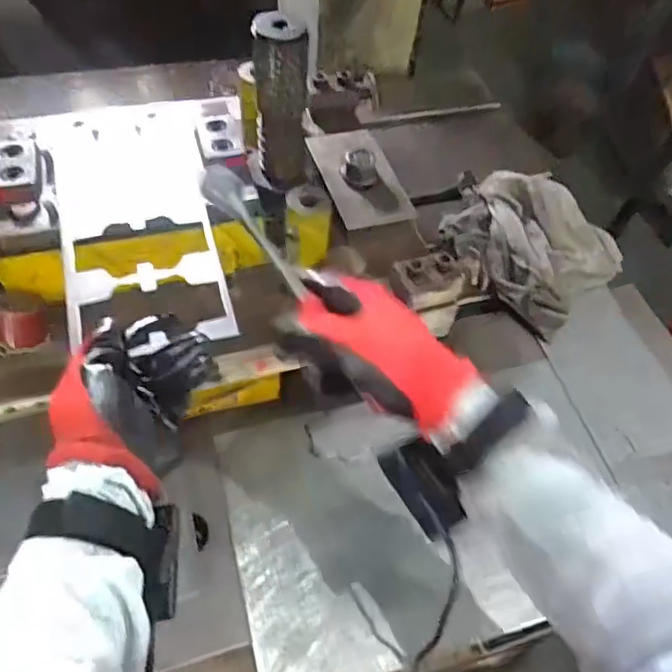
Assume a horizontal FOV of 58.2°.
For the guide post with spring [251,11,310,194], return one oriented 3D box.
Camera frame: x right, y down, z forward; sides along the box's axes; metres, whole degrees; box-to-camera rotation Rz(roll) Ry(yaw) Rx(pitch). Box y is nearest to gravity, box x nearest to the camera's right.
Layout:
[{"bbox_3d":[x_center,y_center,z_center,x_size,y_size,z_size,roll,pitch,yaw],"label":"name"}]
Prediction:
[{"bbox_3d":[-0.049,-0.205,0.553,0.046,0.154,0.040,-1,55,-5],"label":"guide post with spring"}]

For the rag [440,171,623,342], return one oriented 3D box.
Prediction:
[{"bbox_3d":[0.253,-0.118,0.795,0.182,0.085,0.200,-35,65,-26],"label":"rag"}]

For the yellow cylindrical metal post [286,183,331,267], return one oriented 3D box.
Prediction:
[{"bbox_3d":[-0.025,-0.100,0.554,0.040,0.061,0.038,2,55,-3],"label":"yellow cylindrical metal post"}]

